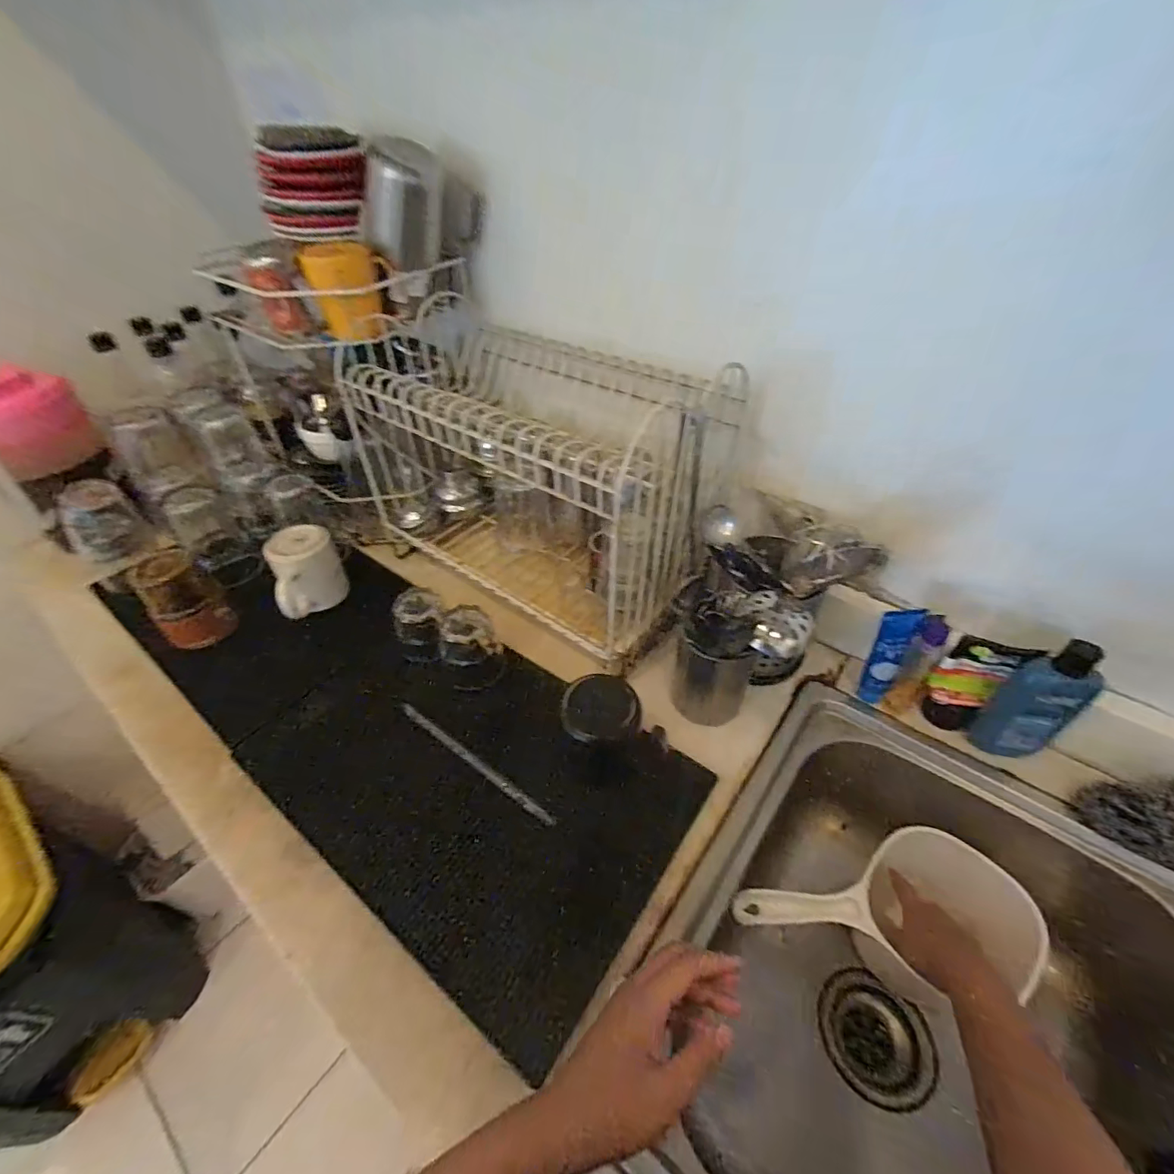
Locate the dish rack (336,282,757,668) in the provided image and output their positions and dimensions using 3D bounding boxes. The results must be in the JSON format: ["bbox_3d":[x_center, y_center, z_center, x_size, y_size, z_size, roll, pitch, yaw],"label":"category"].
[{"bbox_3d":[-0.063,-0.158,0.645,0.452,0.255,0.257,27,51,26],"label":"dish rack"}]

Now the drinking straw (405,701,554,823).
[{"bbox_3d":[-0.118,0.183,0.544,0.207,0.014,0.010,29,58,22],"label":"drinking straw"}]

